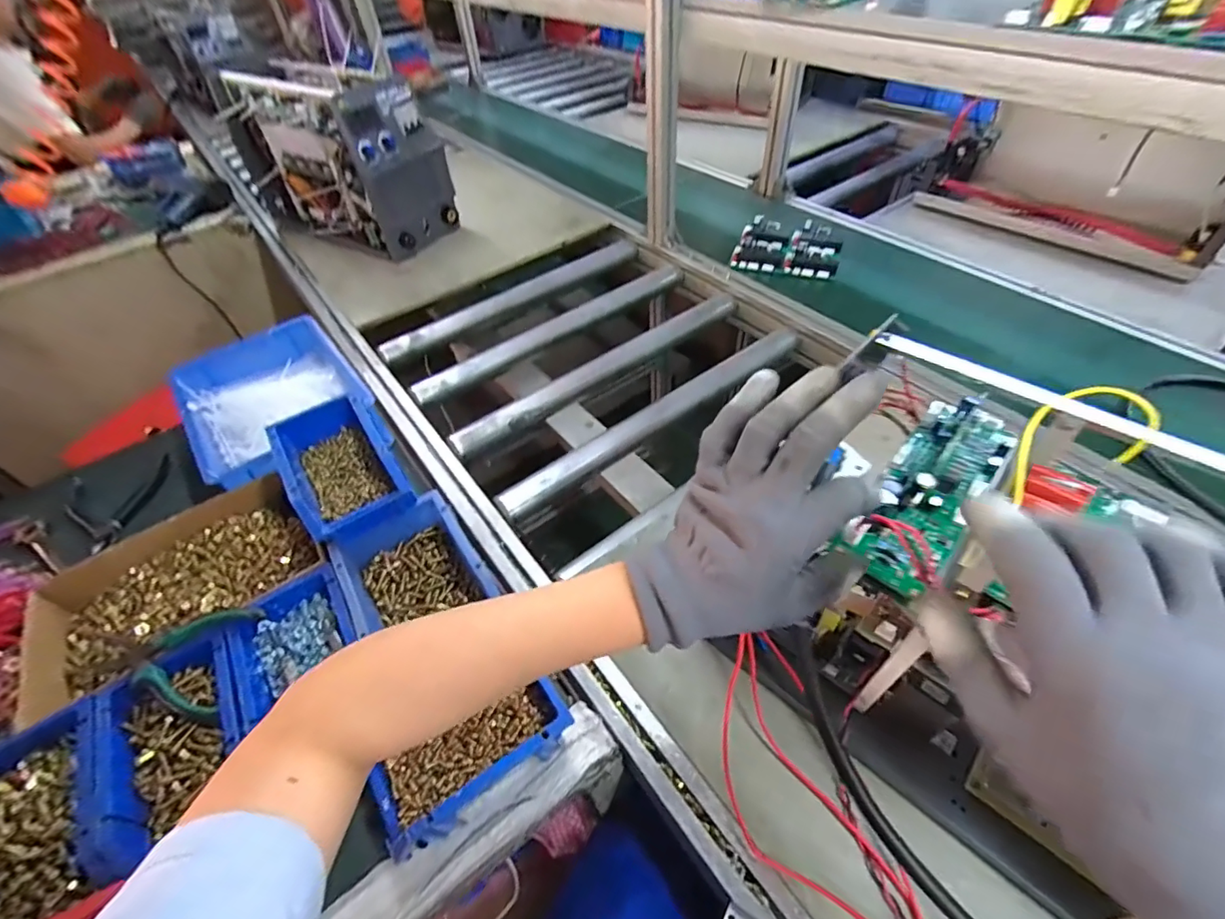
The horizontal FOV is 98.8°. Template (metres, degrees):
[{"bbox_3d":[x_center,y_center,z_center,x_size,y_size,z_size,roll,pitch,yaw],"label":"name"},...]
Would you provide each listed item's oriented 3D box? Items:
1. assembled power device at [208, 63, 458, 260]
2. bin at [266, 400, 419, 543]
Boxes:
[{"bbox_3d":[-0.592,-0.660,1.158,0.428,0.287,0.215,25,55,24],"label":"assembled power device"},{"bbox_3d":[-0.295,0.003,0.570,0.107,0.060,0.170,-29,53,-19],"label":"bin"}]

